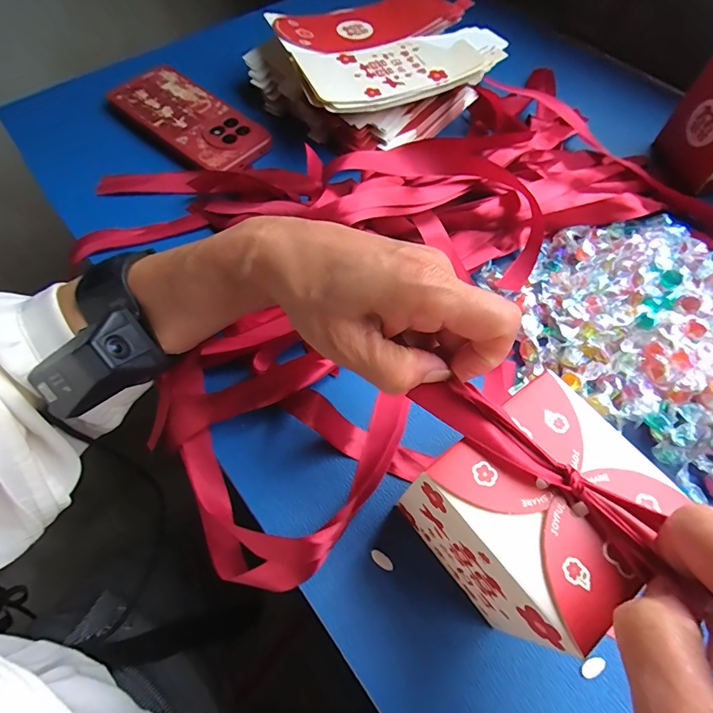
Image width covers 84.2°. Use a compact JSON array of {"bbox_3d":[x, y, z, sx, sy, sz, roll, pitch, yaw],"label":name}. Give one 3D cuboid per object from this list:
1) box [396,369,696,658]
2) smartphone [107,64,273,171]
[{"bbox_3d":[0.078,0.070,0.186,0.082,0.082,0.076,-36,69,-20],"label":"box"},{"bbox_3d":[-0.159,-0.229,0.374,0.151,0.016,0.073,37,66,16],"label":"smartphone"}]

